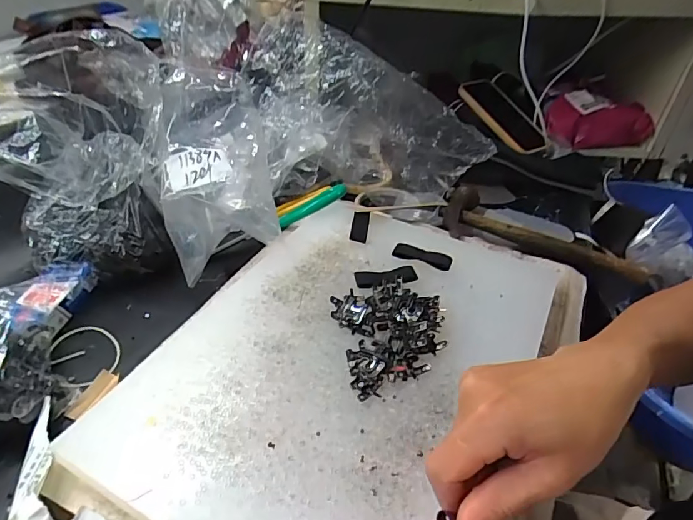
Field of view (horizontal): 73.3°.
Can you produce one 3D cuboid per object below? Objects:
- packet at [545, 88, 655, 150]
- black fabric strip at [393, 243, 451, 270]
[{"bbox_3d":[0.412,-0.233,0.766,0.171,0.063,0.073,-2,39,-7],"label":"packet"},{"bbox_3d":[0.075,-0.004,0.459,0.057,0.005,0.025,18,41,17],"label":"black fabric strip"}]

